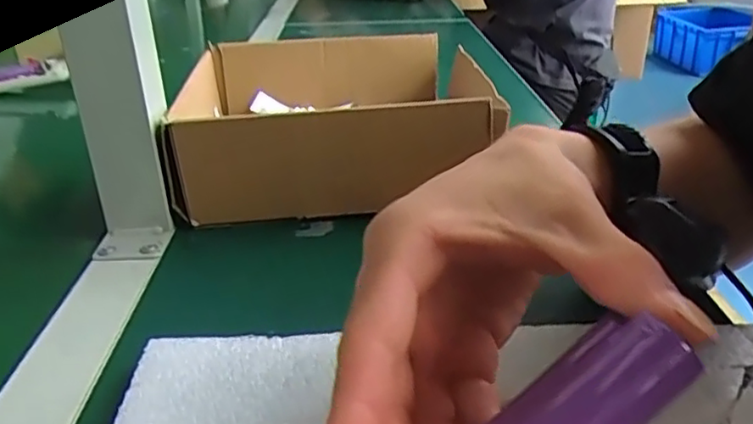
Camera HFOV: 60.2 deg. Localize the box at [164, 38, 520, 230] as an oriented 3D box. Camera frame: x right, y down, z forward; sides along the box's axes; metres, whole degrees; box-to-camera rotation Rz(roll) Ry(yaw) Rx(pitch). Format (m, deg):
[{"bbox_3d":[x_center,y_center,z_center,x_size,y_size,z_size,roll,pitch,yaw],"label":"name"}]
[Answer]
[{"bbox_3d":[-0.034,-0.092,0.527,0.220,0.067,0.286,-3,26,-2],"label":"box"}]

